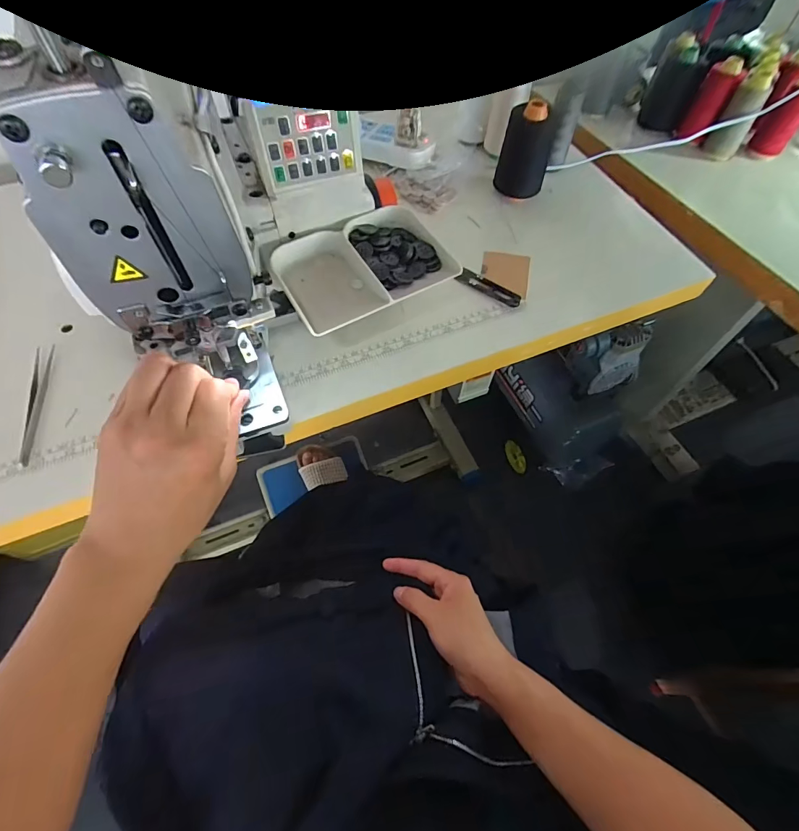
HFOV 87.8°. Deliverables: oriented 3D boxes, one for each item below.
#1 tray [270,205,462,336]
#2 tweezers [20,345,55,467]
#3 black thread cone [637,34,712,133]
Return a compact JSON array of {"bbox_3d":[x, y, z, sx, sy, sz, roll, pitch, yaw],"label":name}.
[{"bbox_3d":[-0.037,-0.150,0.410,0.157,0.033,0.110,-19,60,-12],"label":"tray"},{"bbox_3d":[-0.367,-0.018,0.421,0.017,0.016,0.144,-12,59,-8],"label":"tweezers"},{"bbox_3d":[0.475,-0.573,0.712,0.077,0.120,0.079,28,62,16],"label":"black thread cone"}]

